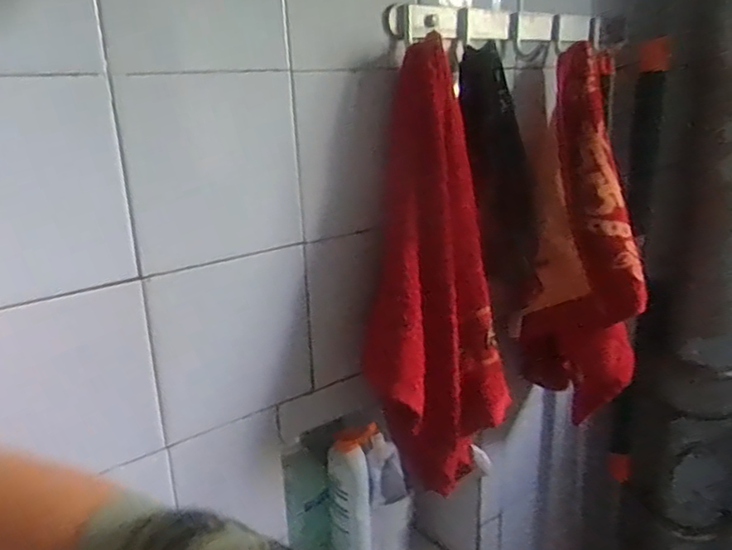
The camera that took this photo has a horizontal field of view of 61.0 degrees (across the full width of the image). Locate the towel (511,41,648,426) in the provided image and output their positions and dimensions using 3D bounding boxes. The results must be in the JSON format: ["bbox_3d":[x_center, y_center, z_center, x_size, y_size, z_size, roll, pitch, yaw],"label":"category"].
[{"bbox_3d":[0.271,-0.040,0.776,0.135,0.444,0.161,3,18,20],"label":"towel"}]

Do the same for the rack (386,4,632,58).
[{"bbox_3d":[0.184,-0.279,0.710,0.394,0.046,0.048,-17,21,-37],"label":"rack"}]

